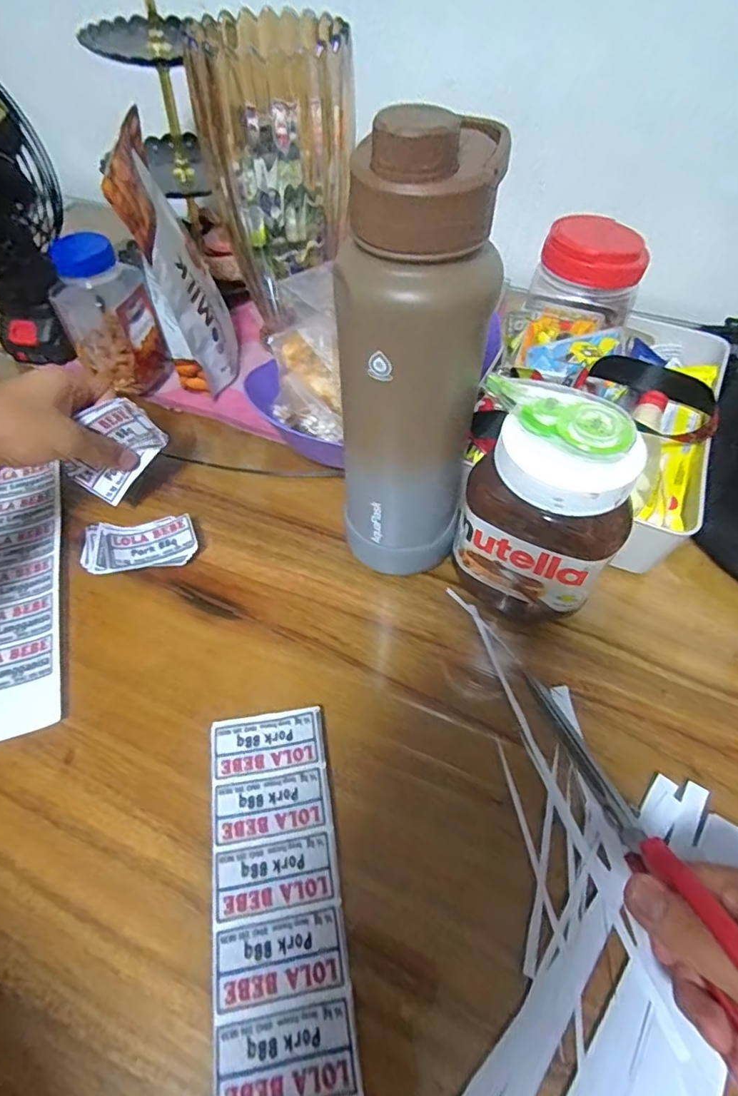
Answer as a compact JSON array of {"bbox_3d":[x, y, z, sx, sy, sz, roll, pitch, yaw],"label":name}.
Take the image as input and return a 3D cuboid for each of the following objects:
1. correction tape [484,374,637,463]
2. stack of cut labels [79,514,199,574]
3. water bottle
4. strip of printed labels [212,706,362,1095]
[{"bbox_3d":[0.112,-0.079,0.318,0.087,0.014,0.036,28,90,24],"label":"correction tape"},{"bbox_3d":[-0.196,-0.002,0.459,0.092,0.020,0.046,-10,55,-8],"label":"stack of cut labels"},{"bbox_3d":[0.027,-0.091,0.347,0.083,0.305,0.067,5,55,3],"label":"water bottle"},{"bbox_3d":[-0.047,0.232,0.296,0.071,0.009,0.278,-8,55,-6],"label":"strip of printed labels"}]

